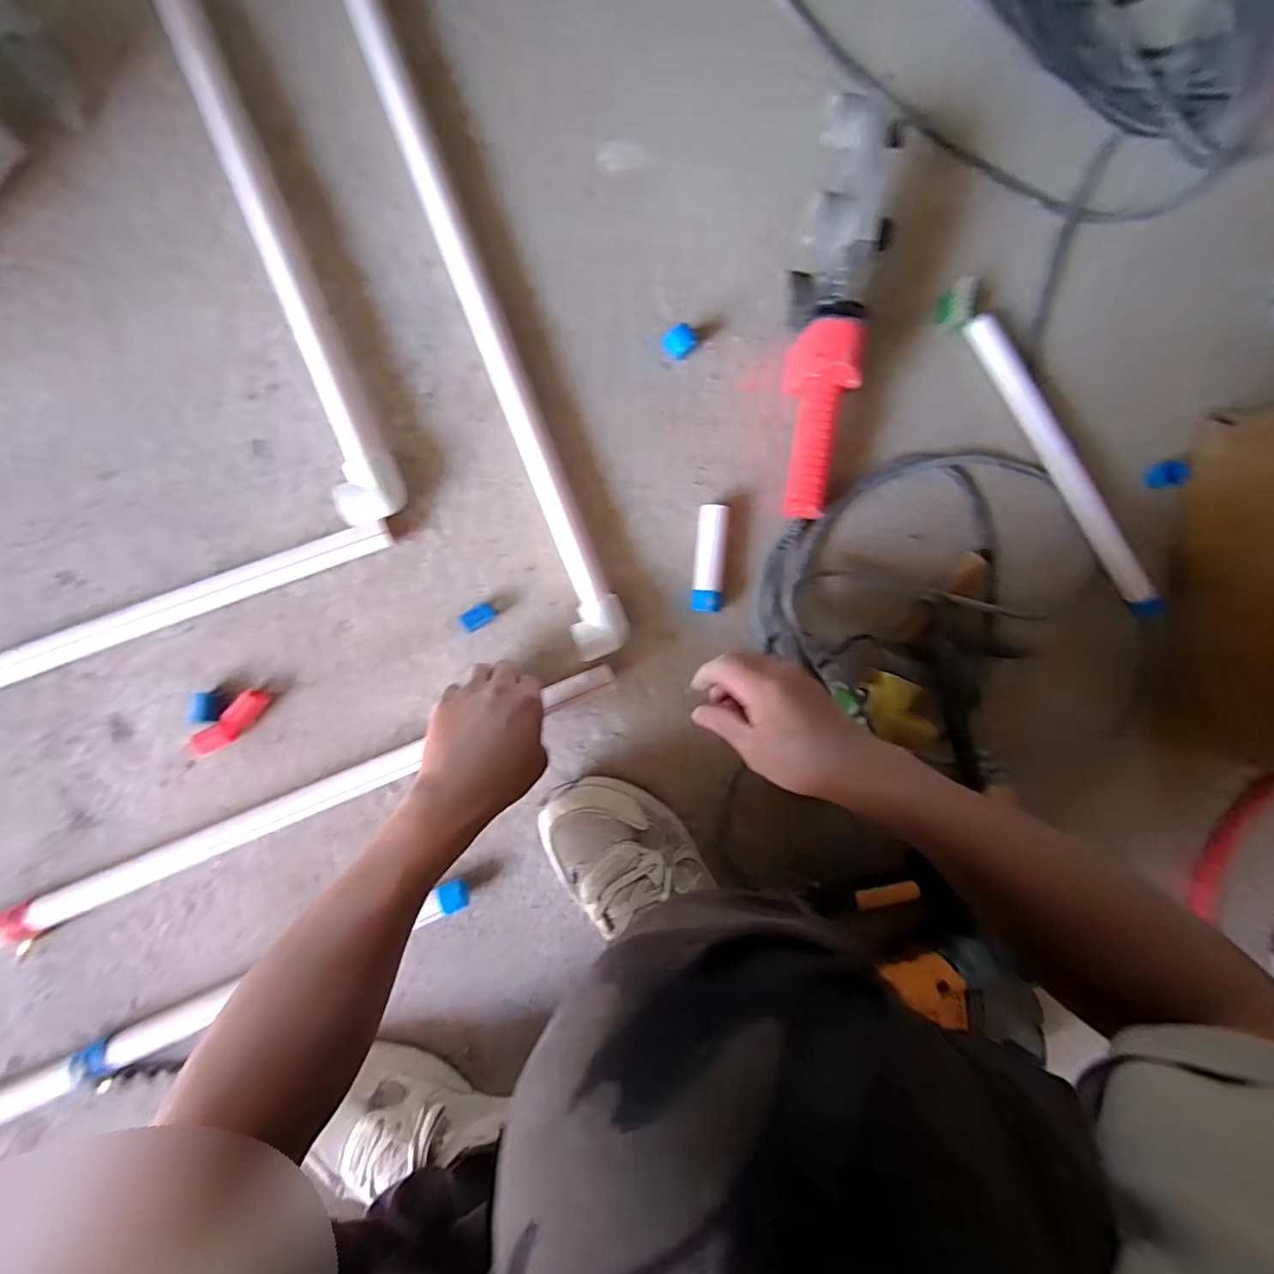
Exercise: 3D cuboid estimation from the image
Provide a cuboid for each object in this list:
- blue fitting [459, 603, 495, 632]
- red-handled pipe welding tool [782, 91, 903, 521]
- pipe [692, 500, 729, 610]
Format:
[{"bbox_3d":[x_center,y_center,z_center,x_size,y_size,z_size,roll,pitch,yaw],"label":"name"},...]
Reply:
[{"bbox_3d":[-0.148,-0.019,0.508,0.030,0.013,0.018,-32,95,-8],"label":"blue fitting"},{"bbox_3d":[0.171,-0.279,0.500,0.063,0.104,0.334,3,94,-10],"label":"red-handled pipe welding tool"},{"bbox_3d":[0.070,-0.076,0.533,0.029,0.032,0.101,5,89,-9],"label":"pipe"}]

